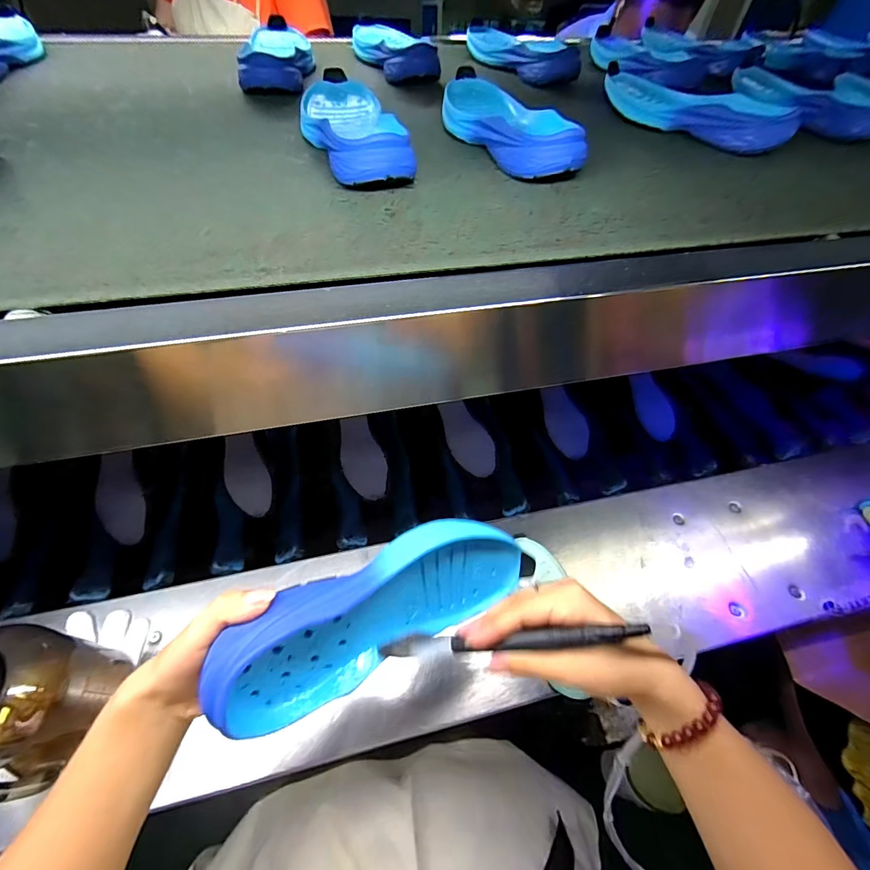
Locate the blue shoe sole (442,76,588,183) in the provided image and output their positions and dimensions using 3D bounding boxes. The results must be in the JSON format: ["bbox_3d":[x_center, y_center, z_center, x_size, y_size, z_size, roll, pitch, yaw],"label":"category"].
[{"bbox_3d":[0.069,-0.351,0.452,0.087,0.037,0.242,-15,60,-12],"label":"blue shoe sole"}]

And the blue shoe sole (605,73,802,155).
[{"bbox_3d":[0.315,-0.413,0.508,0.092,0.042,0.234,-27,63,-19],"label":"blue shoe sole"}]

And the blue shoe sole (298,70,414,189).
[{"bbox_3d":[-0.092,-0.335,0.431,0.087,0.041,0.247,-14,59,-12],"label":"blue shoe sole"}]

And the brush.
[{"bbox_3d":[0.046,0.138,0.277,0.181,0.022,0.015,-15,55,21],"label":"brush"}]

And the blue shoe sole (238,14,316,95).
[{"bbox_3d":[-0.224,-0.543,0.572,0.092,0.039,0.241,-6,58,-7],"label":"blue shoe sole"}]

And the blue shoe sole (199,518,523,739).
[{"bbox_3d":[-0.035,0.128,0.309,0.237,0.097,0.048,-15,22,-30],"label":"blue shoe sole"}]

